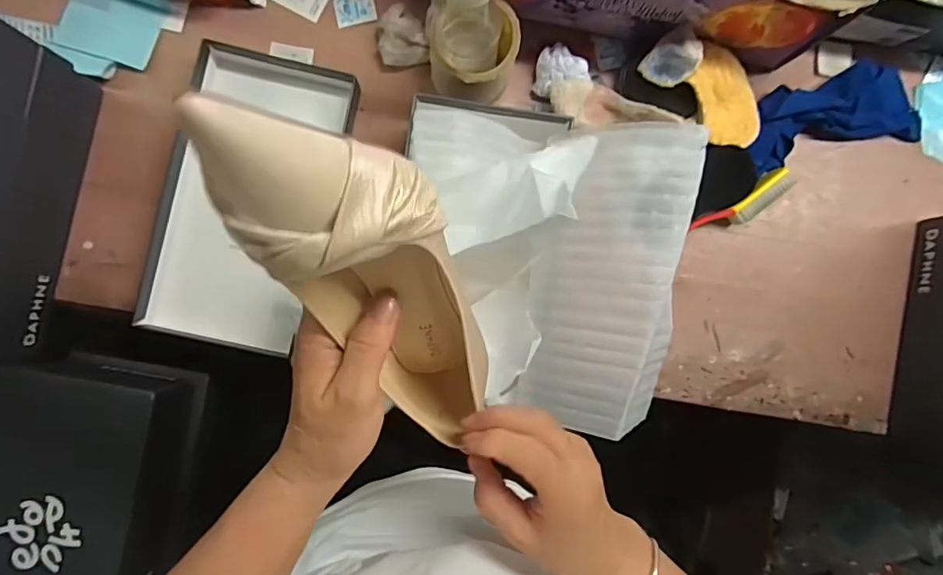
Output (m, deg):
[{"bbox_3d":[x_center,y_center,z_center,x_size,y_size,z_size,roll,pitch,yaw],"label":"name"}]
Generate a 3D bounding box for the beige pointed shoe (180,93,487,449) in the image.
[{"bbox_3d":[-0.037,0.007,0.256,0.076,0.247,0.067,-25,61,-3],"label":"beige pointed shoe"}]

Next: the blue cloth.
[{"bbox_3d":[0.413,-0.196,0.583,0.198,0.030,0.090,-13,90,-3],"label":"blue cloth"}]

